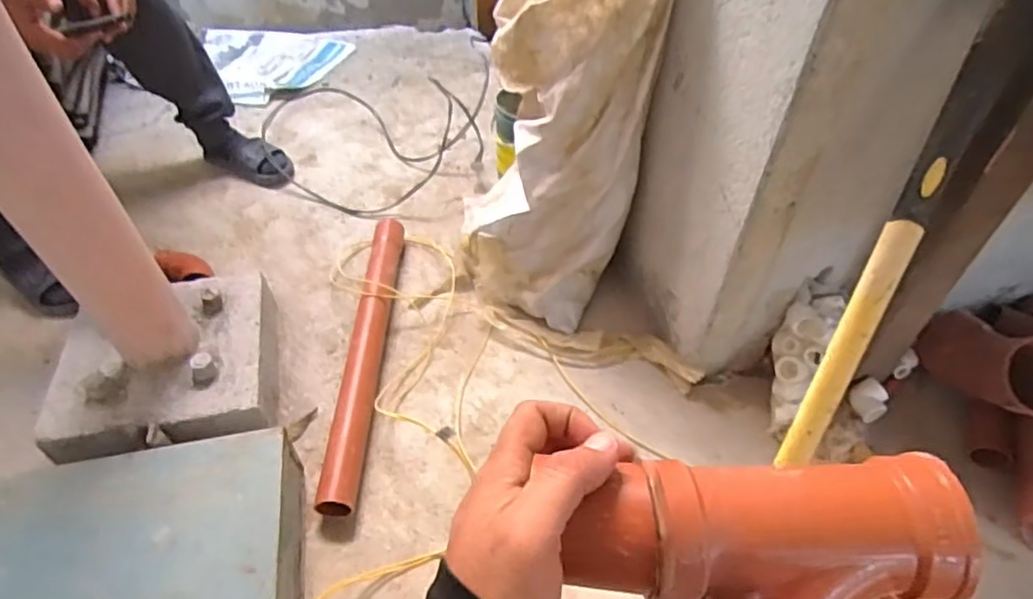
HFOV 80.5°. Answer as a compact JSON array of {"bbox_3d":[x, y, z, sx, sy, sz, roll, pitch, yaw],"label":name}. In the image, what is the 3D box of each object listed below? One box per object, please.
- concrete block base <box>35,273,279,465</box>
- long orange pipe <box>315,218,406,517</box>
[{"bbox_3d":[-0.559,0.115,0.999,0.304,0.127,0.320,-8,47,-9],"label":"concrete block base"},{"bbox_3d":[-0.266,0.077,1.095,0.063,0.058,0.626,0,48,0],"label":"long orange pipe"}]

